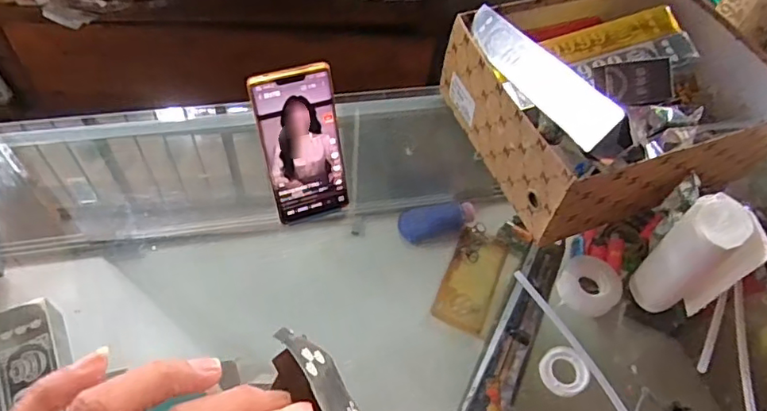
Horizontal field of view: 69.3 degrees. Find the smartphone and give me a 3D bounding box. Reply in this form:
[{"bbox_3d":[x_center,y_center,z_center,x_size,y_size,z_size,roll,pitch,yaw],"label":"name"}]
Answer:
[{"bbox_3d":[-0.076,-0.054,0.529,0.073,0.154,0.010,-17,34,-16],"label":"smartphone"}]

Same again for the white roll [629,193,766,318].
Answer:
[{"bbox_3d":[0.279,0.053,0.502,0.055,0.125,0.068,-27,63,-21],"label":"white roll"}]

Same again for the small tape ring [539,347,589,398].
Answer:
[{"bbox_3d":[0.164,0.150,0.504,0.046,0.010,0.043,2,56,-4],"label":"small tape ring"}]

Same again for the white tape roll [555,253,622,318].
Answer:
[{"bbox_3d":[0.206,0.079,0.551,0.061,0.018,0.057,2,56,-4],"label":"white tape roll"}]

